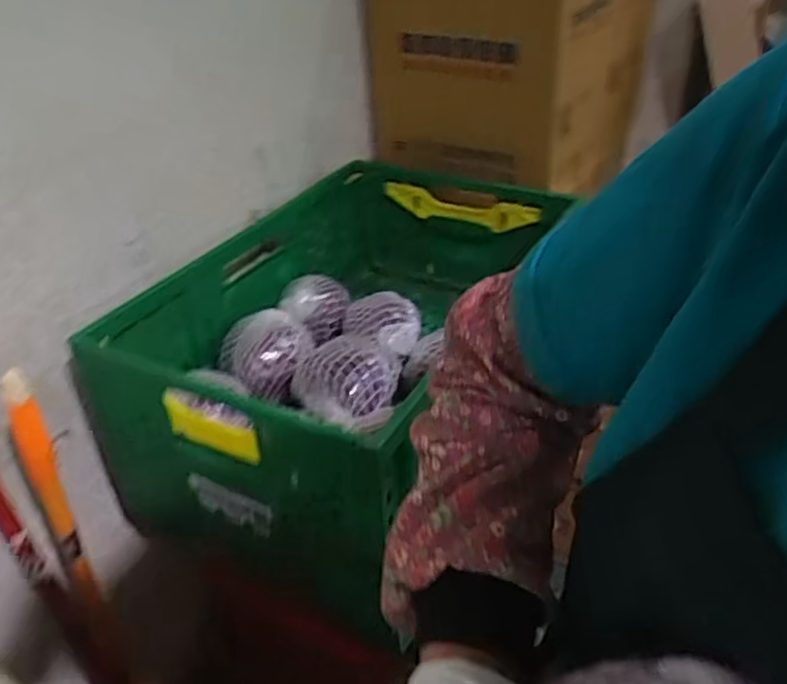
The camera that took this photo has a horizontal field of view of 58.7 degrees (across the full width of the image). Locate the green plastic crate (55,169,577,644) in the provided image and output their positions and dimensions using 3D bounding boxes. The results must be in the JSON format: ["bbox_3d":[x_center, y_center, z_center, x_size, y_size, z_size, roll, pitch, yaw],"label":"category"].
[{"bbox_3d":[-0.055,-0.015,0.952,0.443,0.227,0.607,20,41,29],"label":"green plastic crate"}]

